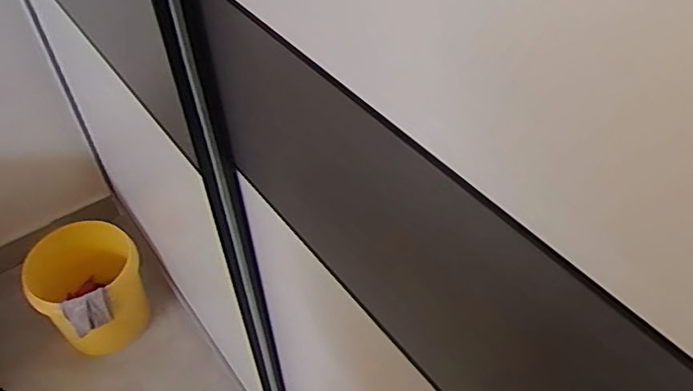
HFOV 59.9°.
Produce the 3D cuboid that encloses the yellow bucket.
[{"bbox_3d":[-0.607,0.227,1.451,0.237,0.258,0.231,-1,47,2],"label":"yellow bucket"}]

